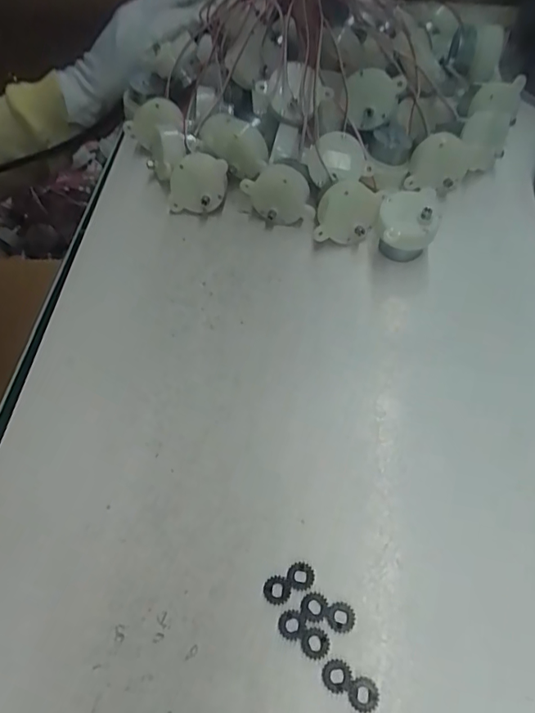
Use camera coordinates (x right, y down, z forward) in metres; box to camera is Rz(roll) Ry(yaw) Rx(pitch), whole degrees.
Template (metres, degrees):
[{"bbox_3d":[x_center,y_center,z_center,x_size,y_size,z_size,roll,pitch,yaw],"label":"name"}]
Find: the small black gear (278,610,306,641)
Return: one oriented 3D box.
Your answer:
[{"bbox_3d":[0.009,0.100,0.189,0.010,0.004,0.010,-2,58,3],"label":"small black gear"}]

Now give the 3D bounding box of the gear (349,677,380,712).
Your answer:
[{"bbox_3d":[0.034,0.118,0.176,0.010,0.004,0.011,12,60,12],"label":"gear"}]

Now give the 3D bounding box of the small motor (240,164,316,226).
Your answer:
[{"bbox_3d":[0.006,-0.090,0.291,0.040,0.034,0.018,4,59,7],"label":"small motor"}]

